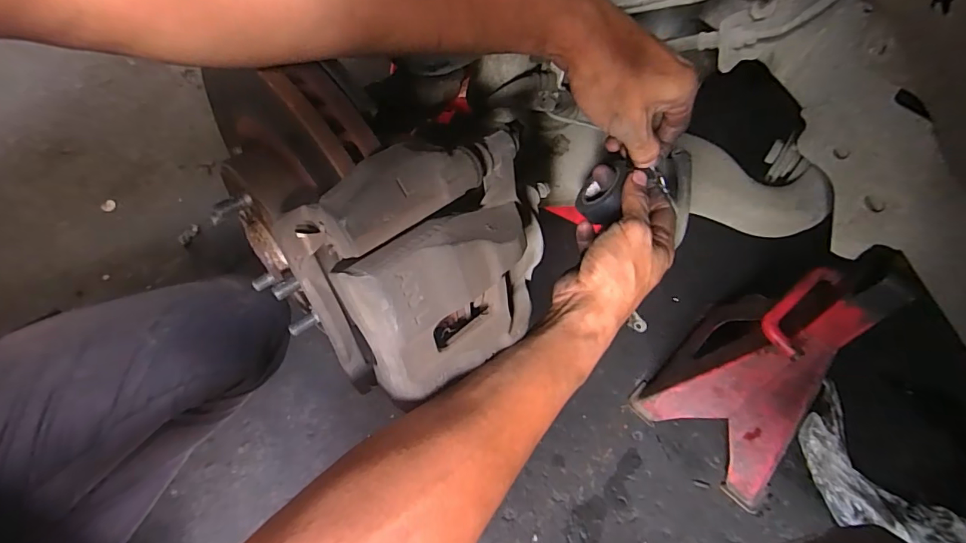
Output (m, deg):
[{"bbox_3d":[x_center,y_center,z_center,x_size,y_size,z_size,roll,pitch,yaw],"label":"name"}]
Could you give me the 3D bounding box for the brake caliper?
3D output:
[{"bbox_3d":[-0.027,0.005,0.291,0.154,0.154,0.095,-24,58,-19],"label":"brake caliper"}]

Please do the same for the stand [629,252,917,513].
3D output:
[{"bbox_3d":[0.370,0.103,0.562,0.201,0.357,0.202,-36,63,-26],"label":"stand"}]

